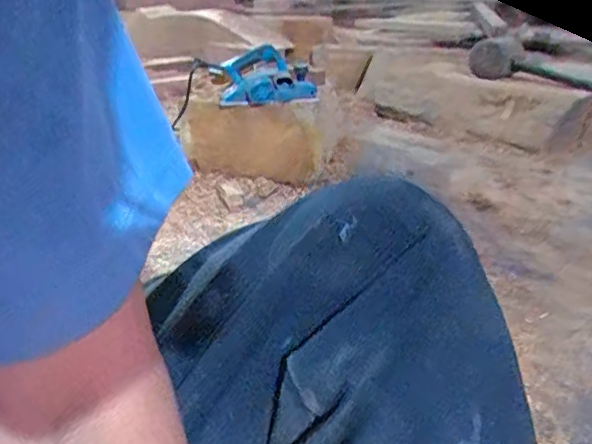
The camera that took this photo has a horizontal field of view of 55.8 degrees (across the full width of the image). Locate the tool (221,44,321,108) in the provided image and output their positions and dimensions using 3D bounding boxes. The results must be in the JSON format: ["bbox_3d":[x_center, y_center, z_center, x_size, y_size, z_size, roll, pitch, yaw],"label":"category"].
[{"bbox_3d":[-0.069,-0.351,1.436,0.248,0.111,0.192,-3,59,2],"label":"tool"}]

